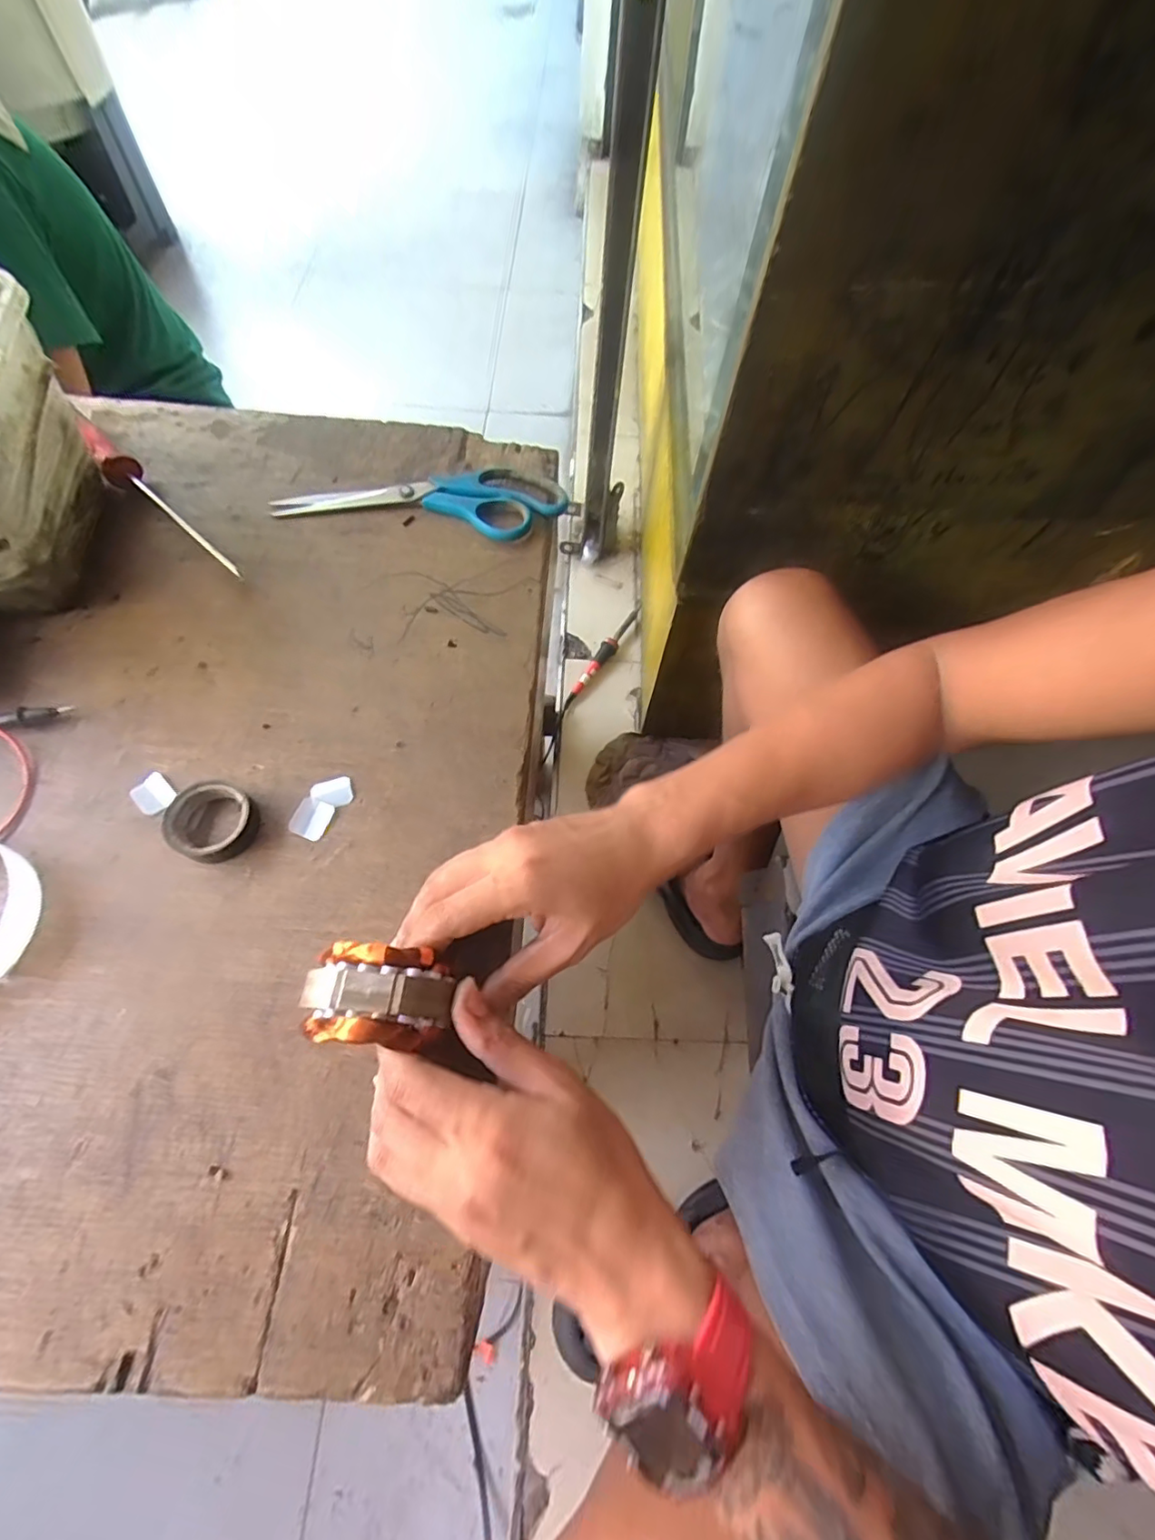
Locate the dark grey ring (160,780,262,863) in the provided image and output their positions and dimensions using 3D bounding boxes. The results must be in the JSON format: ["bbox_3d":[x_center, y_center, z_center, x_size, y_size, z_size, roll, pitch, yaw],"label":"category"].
[{"bbox_3d":[-0.218,0.031,0.345,0.047,0.017,0.047,1,65,-3],"label":"dark grey ring"}]

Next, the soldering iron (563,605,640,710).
[{"bbox_3d":[0.047,-0.201,0.988,0.024,0.022,0.247,30,67,11],"label":"soldering iron"}]

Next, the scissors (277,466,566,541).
[{"bbox_3d":[-0.126,-0.229,0.473,0.227,0.016,0.077,7,64,0],"label":"scissors"}]

